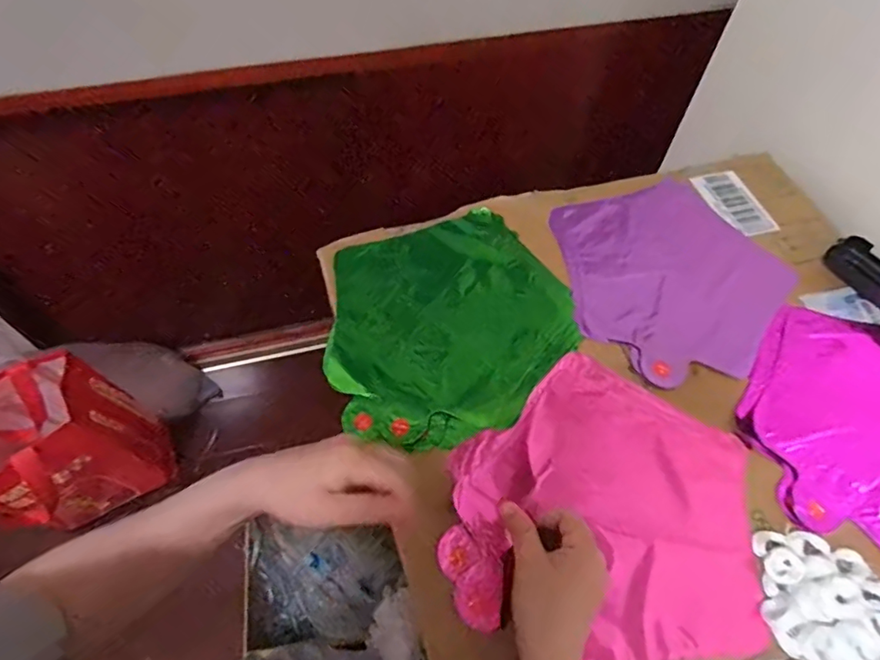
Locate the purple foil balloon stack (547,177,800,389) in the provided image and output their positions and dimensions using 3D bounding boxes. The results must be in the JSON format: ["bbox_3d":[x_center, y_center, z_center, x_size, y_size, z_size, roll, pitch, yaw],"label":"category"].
[{"bbox_3d":[0.238,-0.060,0.572,0.233,0.027,0.235,-19,62,-11],"label":"purple foil balloon stack"}]

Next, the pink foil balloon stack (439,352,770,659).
[{"bbox_3d":[0.134,0.148,0.440,0.241,0.009,0.230,28,64,15],"label":"pink foil balloon stack"}]

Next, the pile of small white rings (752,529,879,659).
[{"bbox_3d":[0.286,0.203,0.403,0.098,0.026,0.094,8,60,4],"label":"pile of small white rings"}]

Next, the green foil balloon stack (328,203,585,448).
[{"bbox_3d":[0.006,-0.011,0.526,0.230,0.014,0.230,-17,62,-10],"label":"green foil balloon stack"}]

